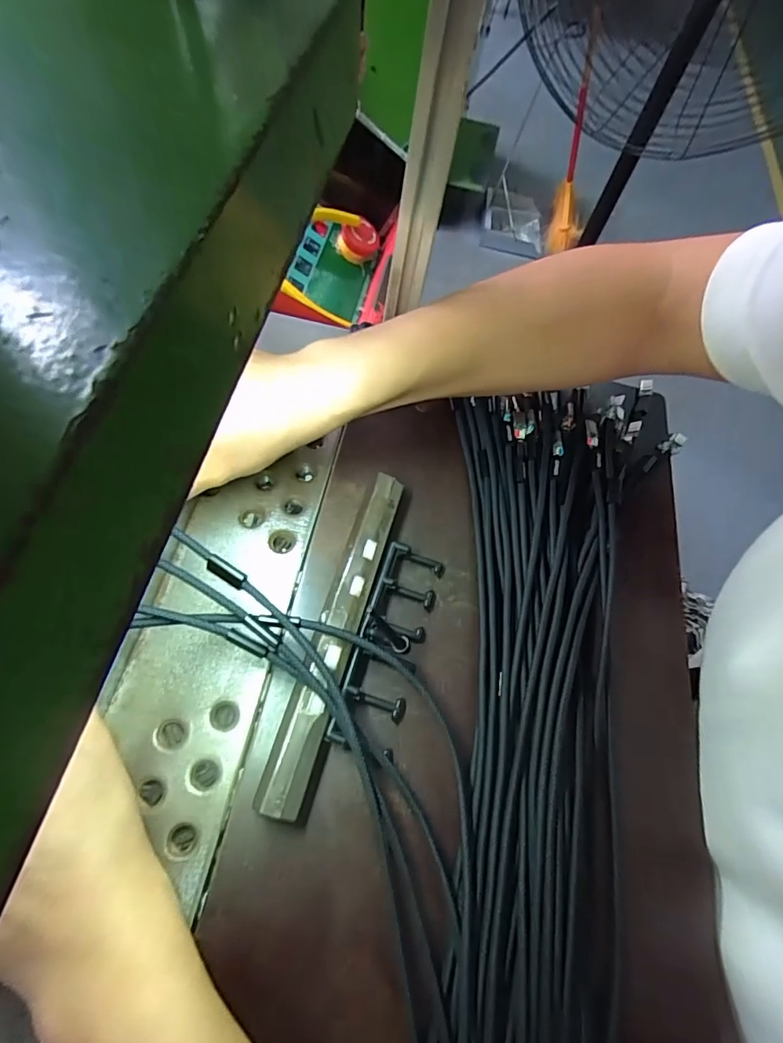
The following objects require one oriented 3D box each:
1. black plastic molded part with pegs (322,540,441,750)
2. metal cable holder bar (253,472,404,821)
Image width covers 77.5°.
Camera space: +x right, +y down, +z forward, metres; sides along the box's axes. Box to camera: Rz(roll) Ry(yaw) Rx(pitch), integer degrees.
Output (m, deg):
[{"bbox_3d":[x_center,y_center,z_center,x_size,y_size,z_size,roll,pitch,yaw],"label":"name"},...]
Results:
[{"bbox_3d":[0.000,0.062,0.255,0.032,0.023,0.107,18,64,1],"label":"black plastic molded part with pegs"},{"bbox_3d":[-0.026,0.054,0.253,0.022,0.024,0.174,18,64,1],"label":"metal cable holder bar"}]

